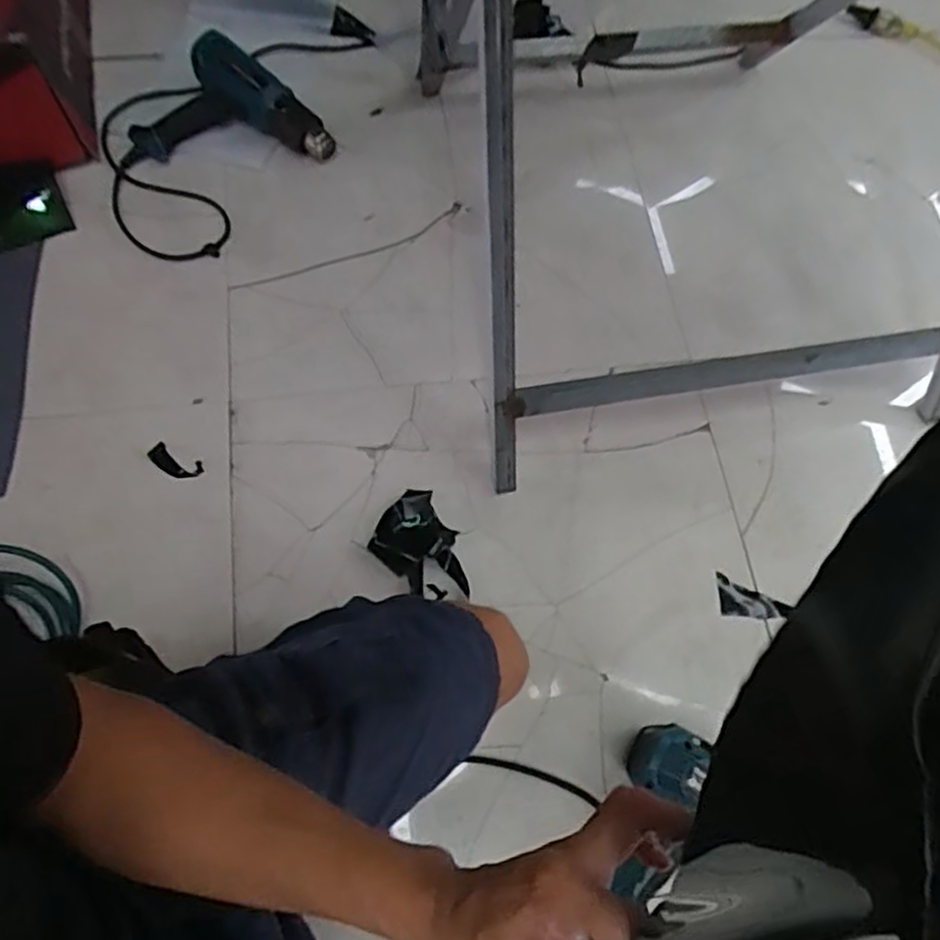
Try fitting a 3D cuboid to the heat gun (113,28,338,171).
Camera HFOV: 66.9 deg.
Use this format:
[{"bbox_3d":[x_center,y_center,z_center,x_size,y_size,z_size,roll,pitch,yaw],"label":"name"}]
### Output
[{"bbox_3d":[-0.334,-0.490,0.961,0.272,0.123,0.108,-6,69,-7],"label":"heat gun"}]

